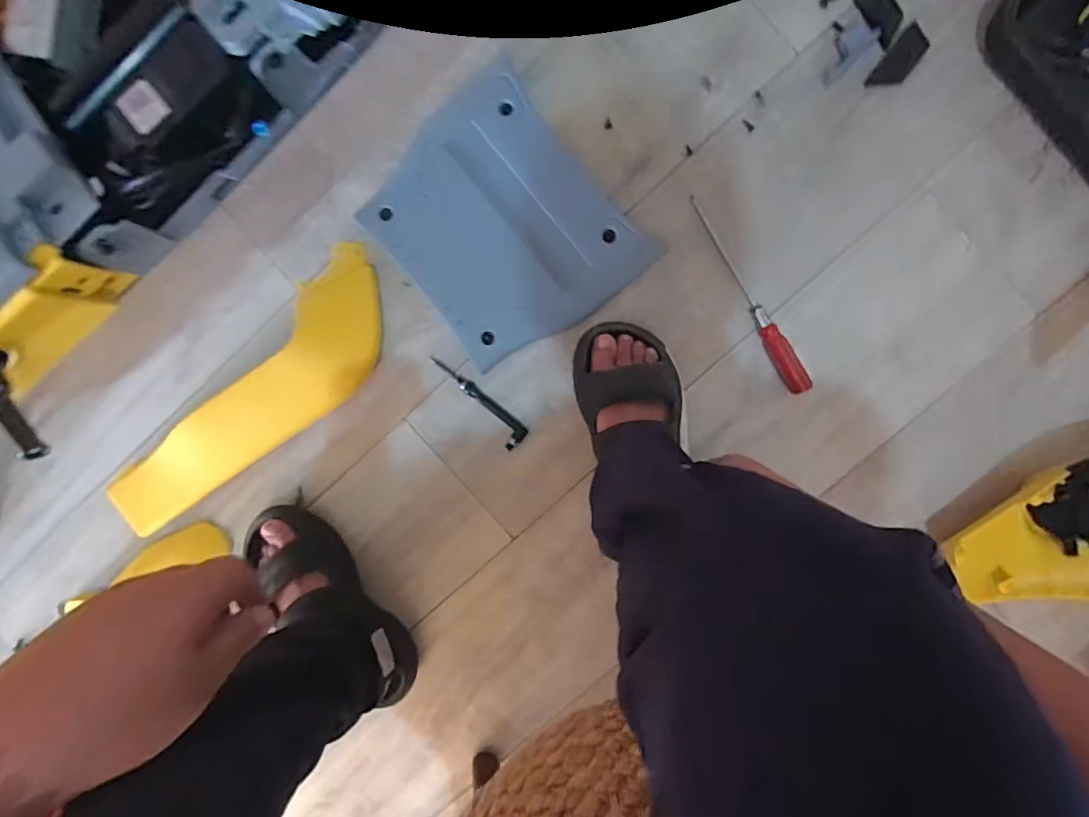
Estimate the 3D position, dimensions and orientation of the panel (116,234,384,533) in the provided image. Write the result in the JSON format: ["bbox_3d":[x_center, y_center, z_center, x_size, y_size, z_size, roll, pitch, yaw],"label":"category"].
[{"bbox_3d":[-0.335,-0.007,0.616,0.411,0.042,0.130,-42,92,5],"label":"panel"}]

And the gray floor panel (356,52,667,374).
[{"bbox_3d":[-0.049,-0.206,0.602,0.231,0.029,0.273,-40,94,8],"label":"gray floor panel"}]

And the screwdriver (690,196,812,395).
[{"bbox_3d":[0.234,-0.129,0.605,0.023,0.024,0.248,-29,91,7],"label":"screwdriver"}]

